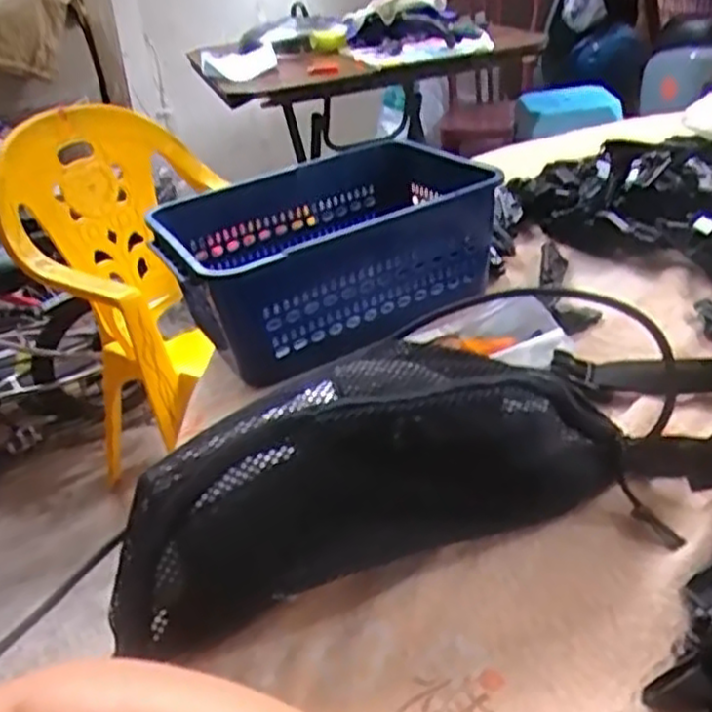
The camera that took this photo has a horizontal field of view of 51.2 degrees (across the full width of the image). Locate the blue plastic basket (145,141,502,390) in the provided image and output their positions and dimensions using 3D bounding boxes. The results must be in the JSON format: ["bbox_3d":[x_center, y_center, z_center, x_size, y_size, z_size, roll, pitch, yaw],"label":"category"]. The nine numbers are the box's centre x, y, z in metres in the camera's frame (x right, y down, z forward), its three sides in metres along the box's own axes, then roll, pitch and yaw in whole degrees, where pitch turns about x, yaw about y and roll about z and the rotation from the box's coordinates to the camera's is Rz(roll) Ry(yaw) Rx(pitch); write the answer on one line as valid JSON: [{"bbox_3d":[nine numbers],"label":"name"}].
[{"bbox_3d":[-0.017,-0.105,0.635,0.271,0.097,0.209,-21,39,-18],"label":"blue plastic basket"}]

